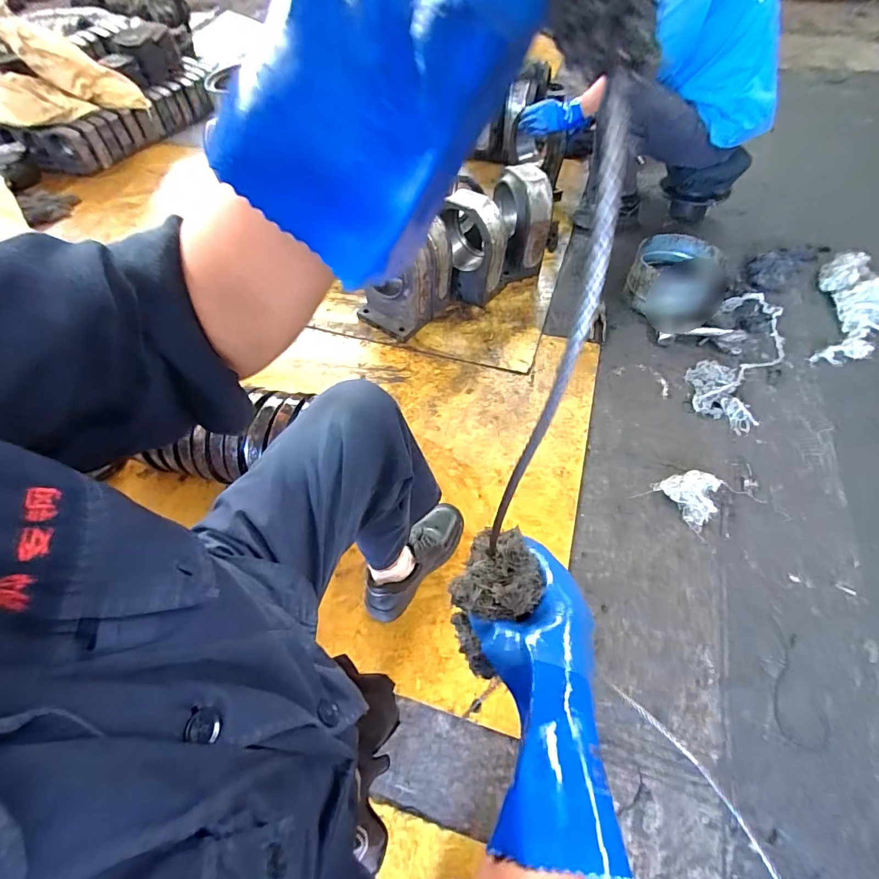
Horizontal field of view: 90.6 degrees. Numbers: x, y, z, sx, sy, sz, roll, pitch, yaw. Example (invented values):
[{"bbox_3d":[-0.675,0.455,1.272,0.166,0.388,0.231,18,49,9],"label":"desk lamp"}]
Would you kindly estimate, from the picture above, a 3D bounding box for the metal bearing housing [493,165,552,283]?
[{"bbox_3d":[0.278,-0.698,1.462,0.170,0.315,0.207,-3,55,2],"label":"metal bearing housing"}]

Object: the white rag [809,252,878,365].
[{"bbox_3d":[1.275,-0.409,1.343,0.480,0.090,0.280,-39,61,-20],"label":"white rag"}]

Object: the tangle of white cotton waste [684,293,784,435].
[{"bbox_3d":[0.885,-0.258,1.277,0.215,0.028,0.569,27,62,21],"label":"tangle of white cotton waste"}]

